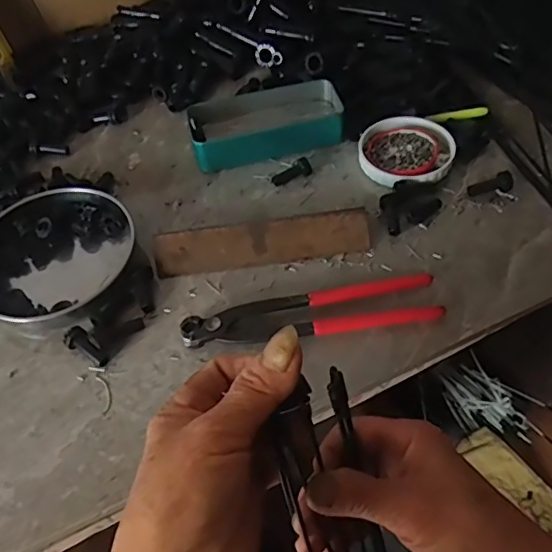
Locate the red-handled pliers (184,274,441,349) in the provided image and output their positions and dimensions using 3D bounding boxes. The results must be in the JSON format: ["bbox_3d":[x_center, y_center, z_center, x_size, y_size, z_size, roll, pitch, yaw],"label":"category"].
[{"bbox_3d":[0.027,0.027,0.430,0.193,0.020,0.046,-8,52,-1],"label":"red-handled pliers"}]

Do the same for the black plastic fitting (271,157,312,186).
[{"bbox_3d":[0.014,-0.098,0.530,0.039,0.015,0.013,-26,57,10],"label":"black plastic fitting"}]

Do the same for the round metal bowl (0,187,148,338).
[{"bbox_3d":[-0.185,-0.016,0.471,0.132,0.022,0.134,-3,52,4],"label":"round metal bowl"}]

